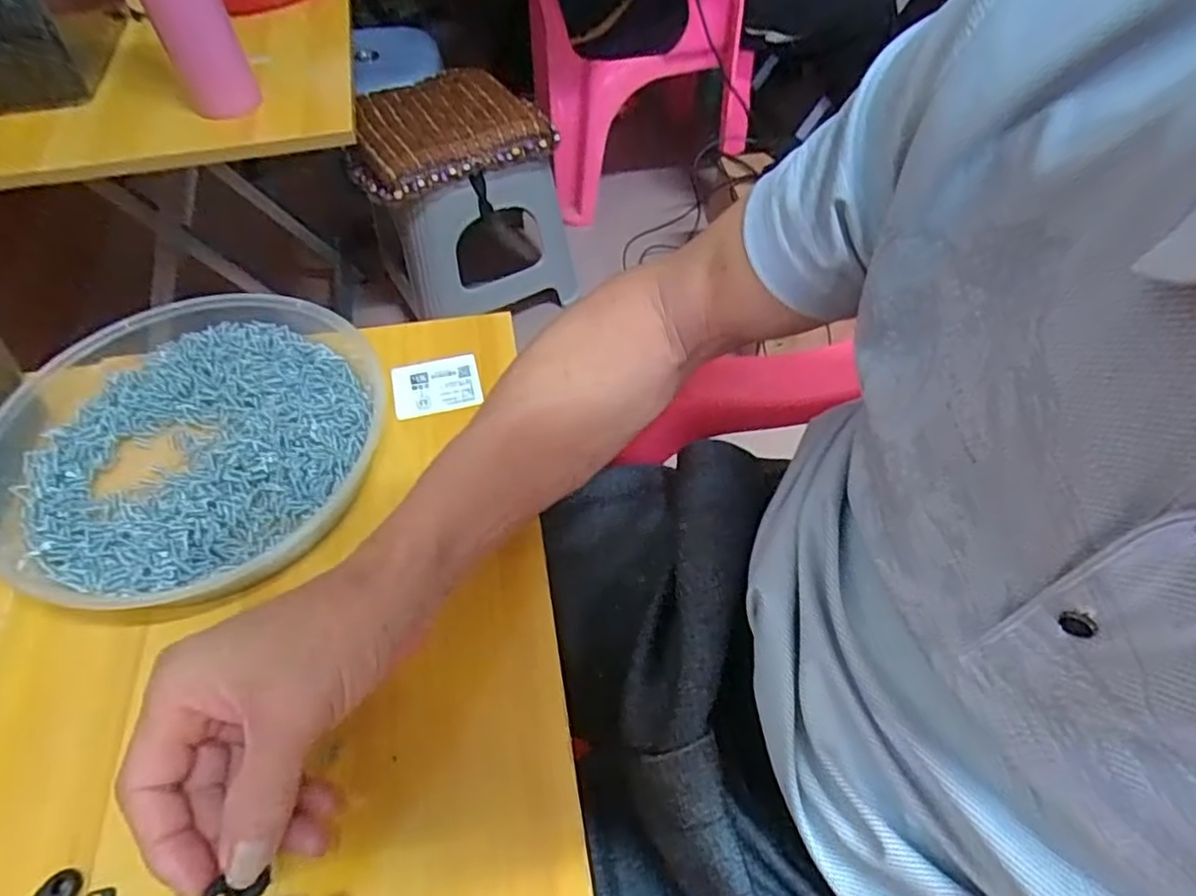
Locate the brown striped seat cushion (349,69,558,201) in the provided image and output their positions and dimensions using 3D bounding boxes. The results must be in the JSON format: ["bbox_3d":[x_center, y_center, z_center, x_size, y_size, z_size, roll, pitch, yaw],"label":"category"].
[{"bbox_3d":[-0.234,-0.489,1.016,0.303,0.050,0.231,-23,57,-16],"label":"brown striped seat cushion"}]

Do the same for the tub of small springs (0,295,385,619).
[{"bbox_3d":[-0.257,-0.001,0.409,0.222,0.038,0.219,0,53,0],"label":"tub of small springs"}]

